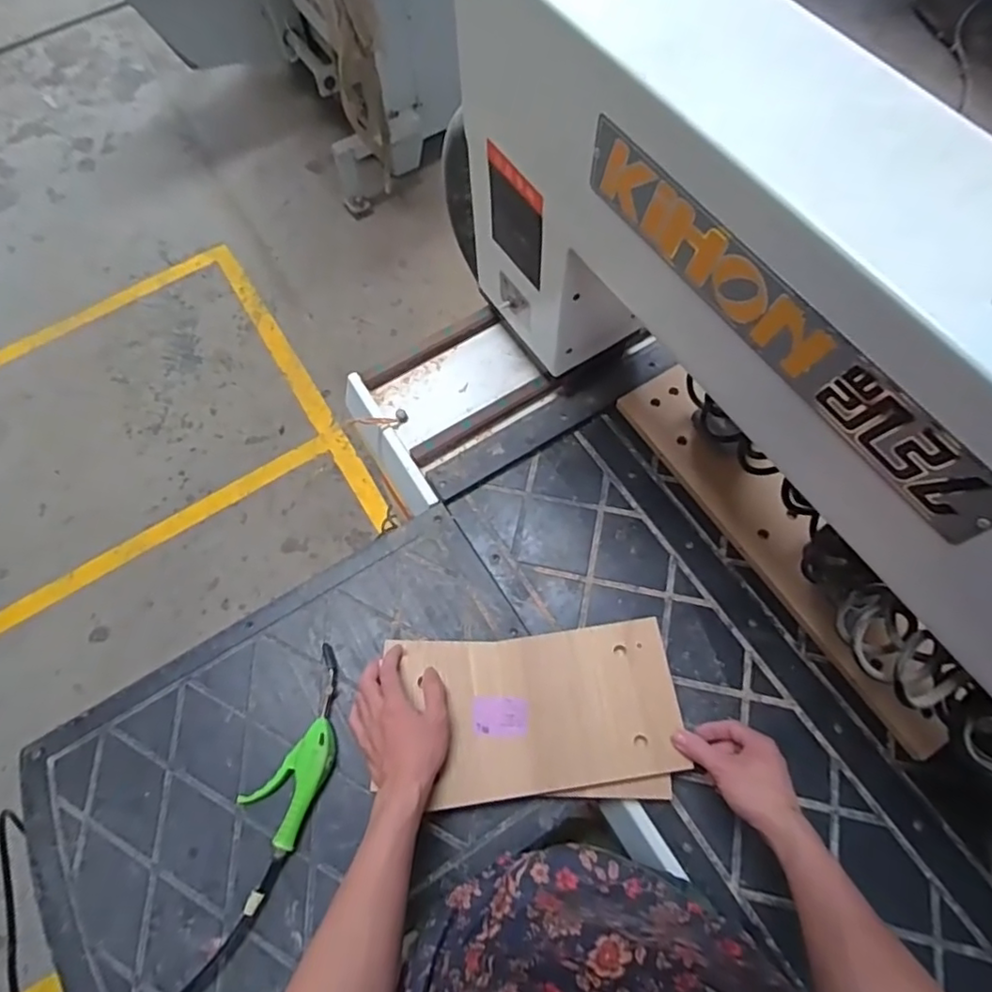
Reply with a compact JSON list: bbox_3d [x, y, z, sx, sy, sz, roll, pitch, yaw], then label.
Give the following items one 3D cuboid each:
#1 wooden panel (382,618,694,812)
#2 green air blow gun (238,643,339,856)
[{"bbox_3d":[0.055,0.233,0.682,0.284,0.014,0.172,-8,68,-2],"label":"wooden panel"},{"bbox_3d":[-0.215,0.279,0.693,0.075,0.030,0.205,20,70,8],"label":"green air blow gun"}]

